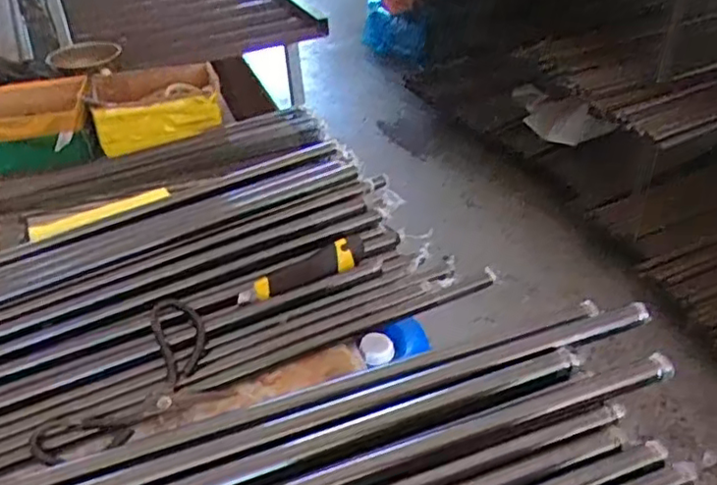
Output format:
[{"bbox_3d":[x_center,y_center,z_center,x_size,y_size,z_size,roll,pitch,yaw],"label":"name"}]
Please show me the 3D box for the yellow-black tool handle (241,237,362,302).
[{"bbox_3d":[-0.062,0.035,0.763,0.167,0.034,0.036,-23,41,-22],"label":"yellow-black tool handle"}]

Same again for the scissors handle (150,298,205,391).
[{"bbox_3d":[-0.186,0.102,0.678,0.051,0.013,0.107,-11,57,-22],"label":"scissors handle"}]

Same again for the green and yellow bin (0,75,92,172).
[{"bbox_3d":[-0.583,-0.187,1.071,0.281,0.108,0.120,-9,38,-4],"label":"green and yellow bin"}]

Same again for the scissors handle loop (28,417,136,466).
[{"bbox_3d":[-0.261,0.184,0.604,0.093,0.008,0.043,-6,37,-1],"label":"scissors handle loop"}]

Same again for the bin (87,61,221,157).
[{"bbox_3d":[-0.346,-0.239,1.118,0.204,0.092,0.131,-13,38,-10],"label":"bin"}]

